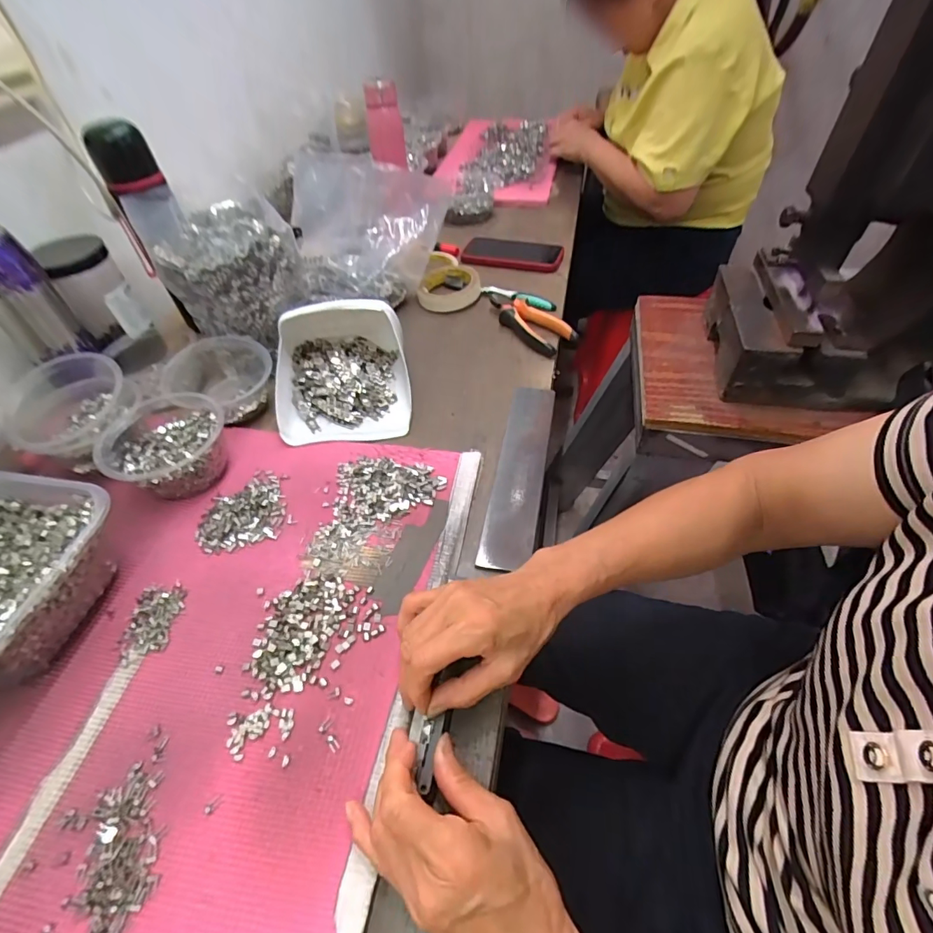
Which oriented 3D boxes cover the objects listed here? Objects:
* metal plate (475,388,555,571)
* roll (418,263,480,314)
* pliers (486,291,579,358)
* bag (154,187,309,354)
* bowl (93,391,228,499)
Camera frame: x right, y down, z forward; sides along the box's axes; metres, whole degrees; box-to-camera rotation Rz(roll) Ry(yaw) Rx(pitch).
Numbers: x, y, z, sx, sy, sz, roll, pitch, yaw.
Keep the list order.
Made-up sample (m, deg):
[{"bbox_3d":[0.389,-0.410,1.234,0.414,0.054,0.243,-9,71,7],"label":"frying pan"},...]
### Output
[{"bbox_3d":[0.058,0.000,0.492,0.049,0.008,0.238,7,51,11],"label":"metal plate"},{"bbox_3d":[-0.027,-0.280,0.726,0.094,0.022,0.094,-6,49,-1],"label":"roll"},{"bbox_3d":[0.079,-0.211,0.662,0.059,0.021,0.162,-31,54,-22],"label":"pliers"},{"bbox_3d":[-0.280,-0.230,0.573,0.129,0.129,0.120,15,51,16],"label":"bag"},{"bbox_3d":[-0.309,-0.021,0.483,0.120,0.056,0.110,-2,49,2],"label":"bowl"}]

